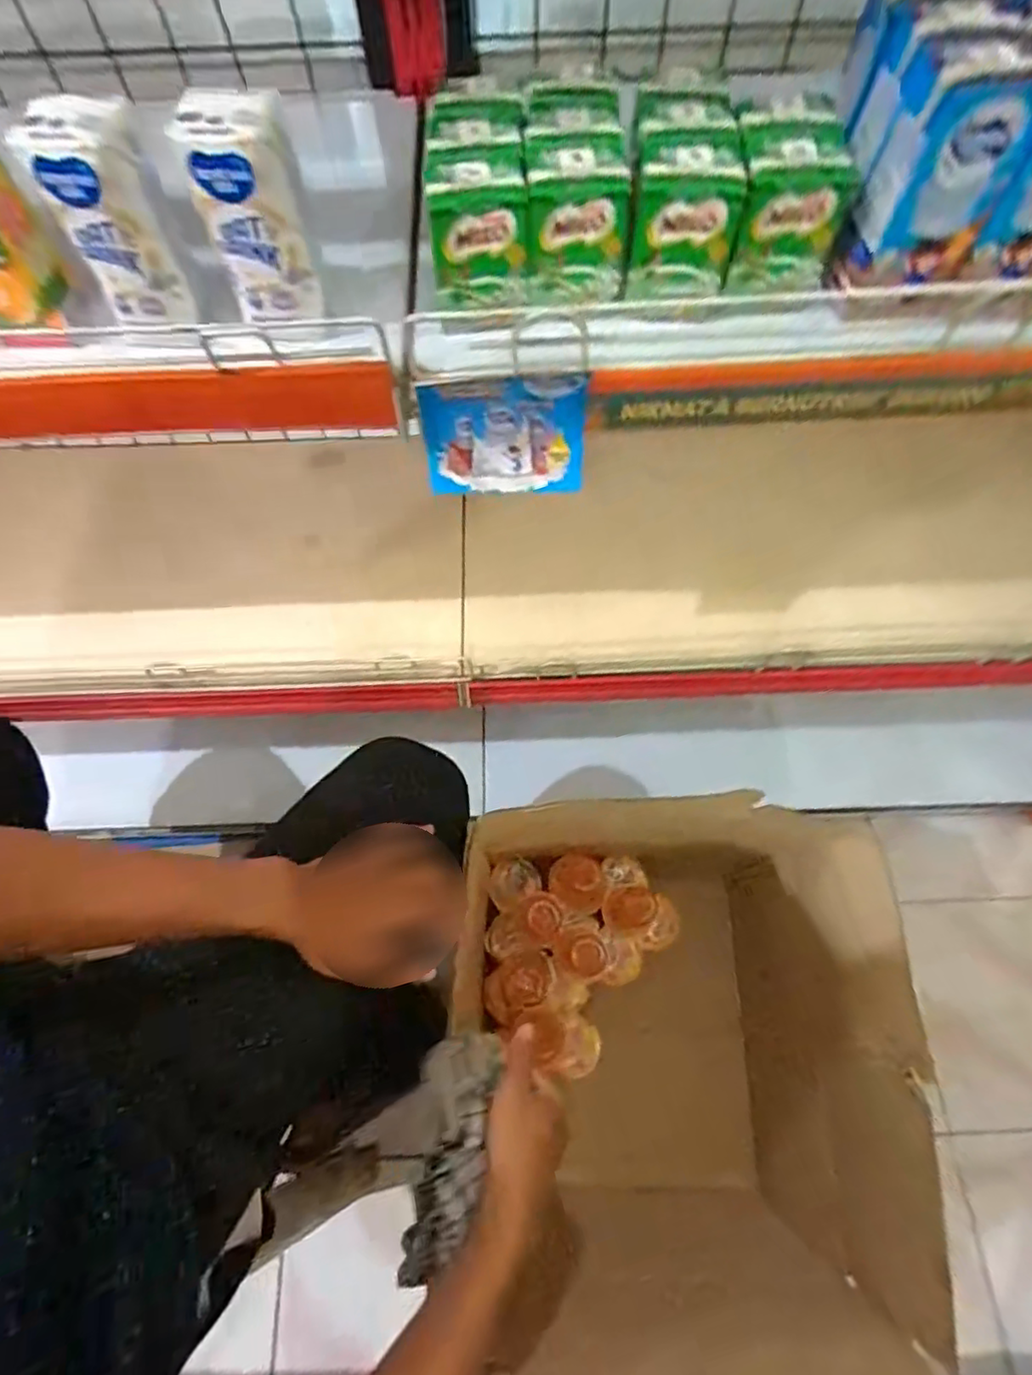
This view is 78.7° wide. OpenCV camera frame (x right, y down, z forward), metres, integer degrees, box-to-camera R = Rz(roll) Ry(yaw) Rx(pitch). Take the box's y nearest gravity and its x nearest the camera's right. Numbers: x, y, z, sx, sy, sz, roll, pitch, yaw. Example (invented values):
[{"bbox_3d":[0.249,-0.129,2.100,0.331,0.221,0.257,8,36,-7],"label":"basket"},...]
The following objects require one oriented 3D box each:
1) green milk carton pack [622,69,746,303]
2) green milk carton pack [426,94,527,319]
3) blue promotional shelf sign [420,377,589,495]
[{"bbox_3d":[0.091,-0.279,0.357,0.061,0.059,0.099,4,67,3],"label":"green milk carton pack"},{"bbox_3d":[-0.023,-0.276,0.360,0.055,0.060,0.104,-3,67,0],"label":"green milk carton pack"},{"bbox_3d":[-0.008,-0.156,0.392,0.099,0.072,0.012,-2,49,2],"label":"blue promotional shelf sign"}]

